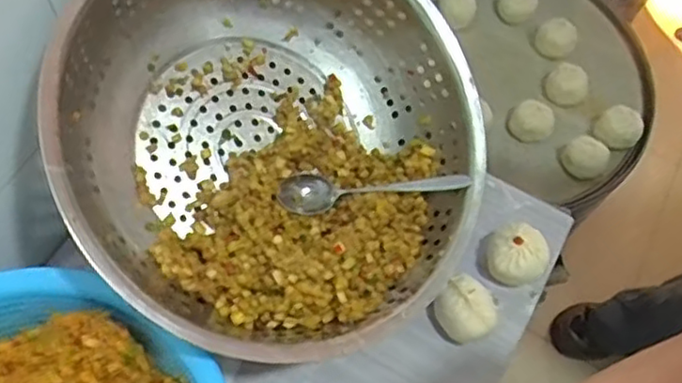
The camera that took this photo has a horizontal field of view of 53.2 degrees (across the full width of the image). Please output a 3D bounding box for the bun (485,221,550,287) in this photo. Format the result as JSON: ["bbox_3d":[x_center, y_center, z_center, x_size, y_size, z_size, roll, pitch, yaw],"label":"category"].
[{"bbox_3d":[0.193,0.067,0.746,0.063,0.052,0.068,0,66,0],"label":"bun"}]

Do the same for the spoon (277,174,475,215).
[{"bbox_3d":[0.032,0.001,0.693,0.192,0.037,0.043,2,66,1],"label":"spoon"}]

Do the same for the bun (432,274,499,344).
[{"bbox_3d":[0.130,0.123,0.709,0.056,0.052,0.062,-36,71,-15],"label":"bun"}]

